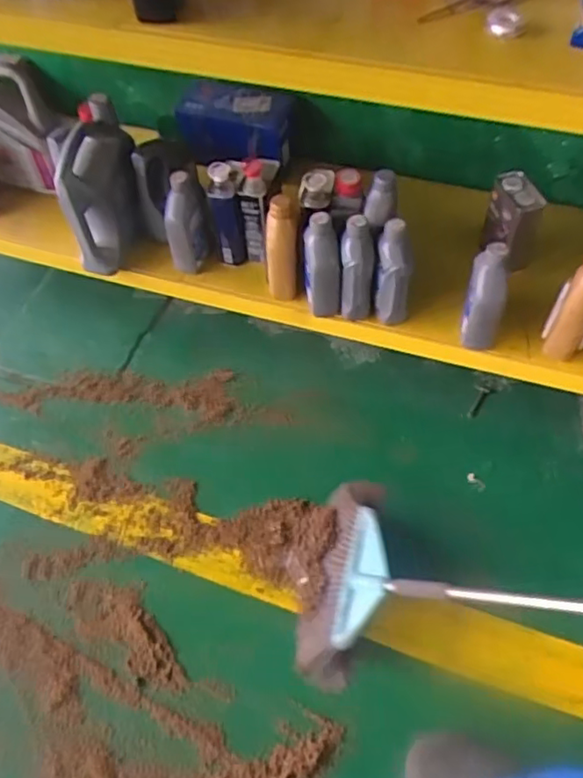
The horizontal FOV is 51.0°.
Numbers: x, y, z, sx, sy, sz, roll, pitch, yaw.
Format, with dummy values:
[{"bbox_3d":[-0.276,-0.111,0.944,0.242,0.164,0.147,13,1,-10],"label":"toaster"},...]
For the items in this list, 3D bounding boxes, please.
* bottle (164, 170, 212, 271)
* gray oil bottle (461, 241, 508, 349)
[{"bbox_3d":[-0.226,-0.345,1.298,0.090,0.214,0.062,-12,56,-5],"label":"bottle"},{"bbox_3d":[0.359,-0.171,1.147,0.083,0.219,0.074,12,57,11],"label":"gray oil bottle"}]

